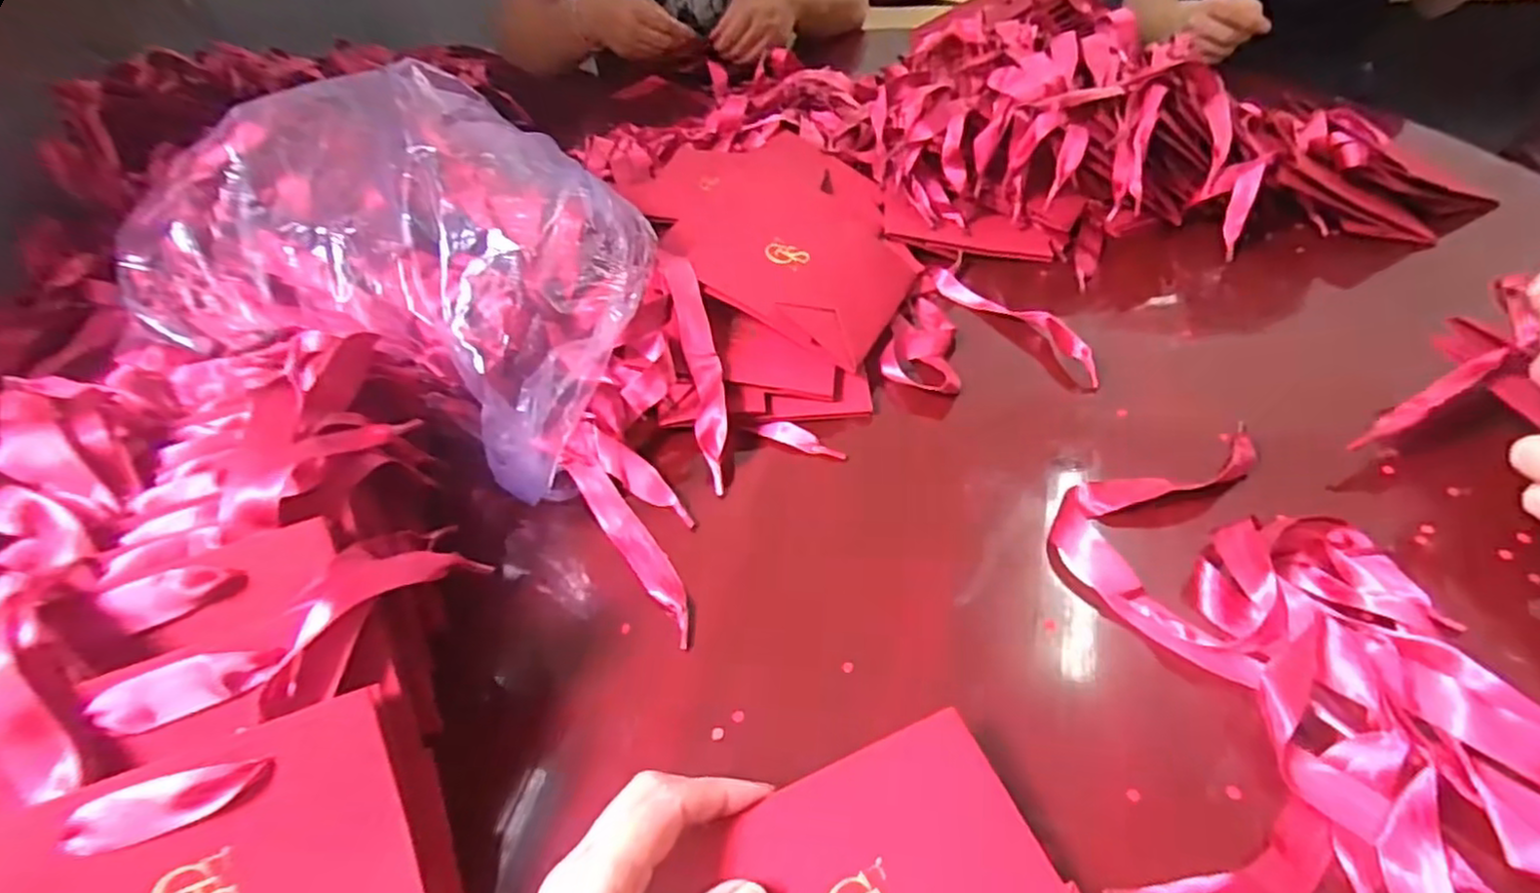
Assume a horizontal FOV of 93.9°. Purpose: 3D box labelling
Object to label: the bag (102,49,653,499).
[{"bbox_3d":[-0.245,-0.128,0.471,0.366,0.145,0.199,16,49,21],"label":"bag"}]

